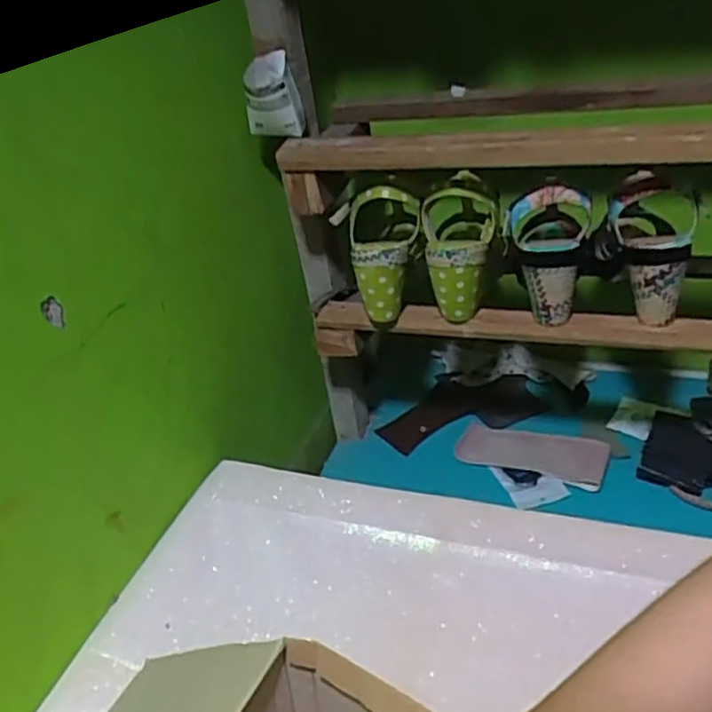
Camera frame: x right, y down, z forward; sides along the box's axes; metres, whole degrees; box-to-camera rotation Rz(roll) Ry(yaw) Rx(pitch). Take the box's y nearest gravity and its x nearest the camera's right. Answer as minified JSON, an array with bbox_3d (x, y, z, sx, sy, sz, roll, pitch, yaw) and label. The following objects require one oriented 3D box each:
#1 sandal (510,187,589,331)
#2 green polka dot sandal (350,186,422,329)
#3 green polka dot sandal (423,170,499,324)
[{"bbox_3d":[0.194,-0.103,0.717,0.079,0.135,0.071,0,33,15],"label":"sandal"},{"bbox_3d":[0.034,-0.109,0.773,0.078,0.145,0.076,-6,32,6],"label":"green polka dot sandal"},{"bbox_3d":[0.113,-0.109,0.745,0.077,0.138,0.063,-5,32,7],"label":"green polka dot sandal"}]

